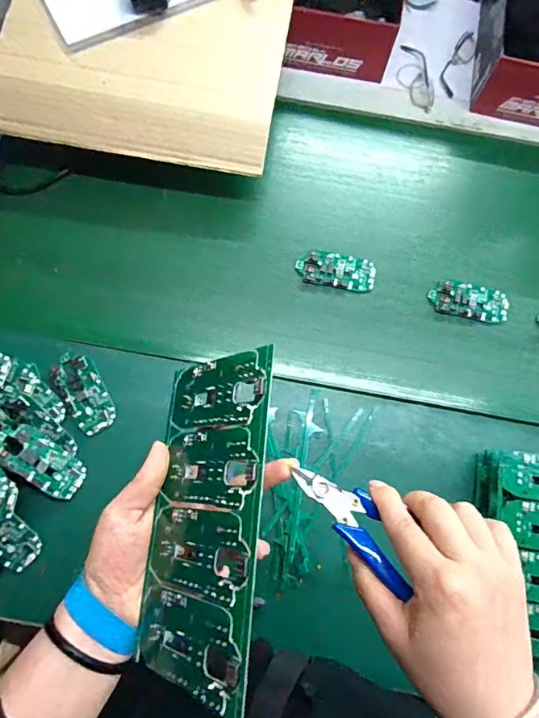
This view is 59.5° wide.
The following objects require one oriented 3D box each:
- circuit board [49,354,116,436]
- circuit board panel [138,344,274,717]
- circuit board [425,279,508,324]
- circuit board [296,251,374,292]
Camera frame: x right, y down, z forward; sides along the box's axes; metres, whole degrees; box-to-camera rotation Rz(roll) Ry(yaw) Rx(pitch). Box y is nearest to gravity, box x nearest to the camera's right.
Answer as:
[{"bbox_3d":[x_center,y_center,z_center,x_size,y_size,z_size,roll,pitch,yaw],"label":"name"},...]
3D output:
[{"bbox_3d":[-0.214,0.039,0.543,0.044,0.011,0.095,-33,78,-8],"label":"circuit board"},{"bbox_3d":[-0.039,0.090,0.287,0.004,0.103,0.187,20,67,-38],"label":"circuit board panel"},{"bbox_3d":[0.254,-0.074,0.601,0.099,0.006,0.047,10,76,2],"label":"circuit board"},{"bbox_3d":[0.086,-0.114,0.606,0.098,0.009,0.046,9,76,2],"label":"circuit board"}]

